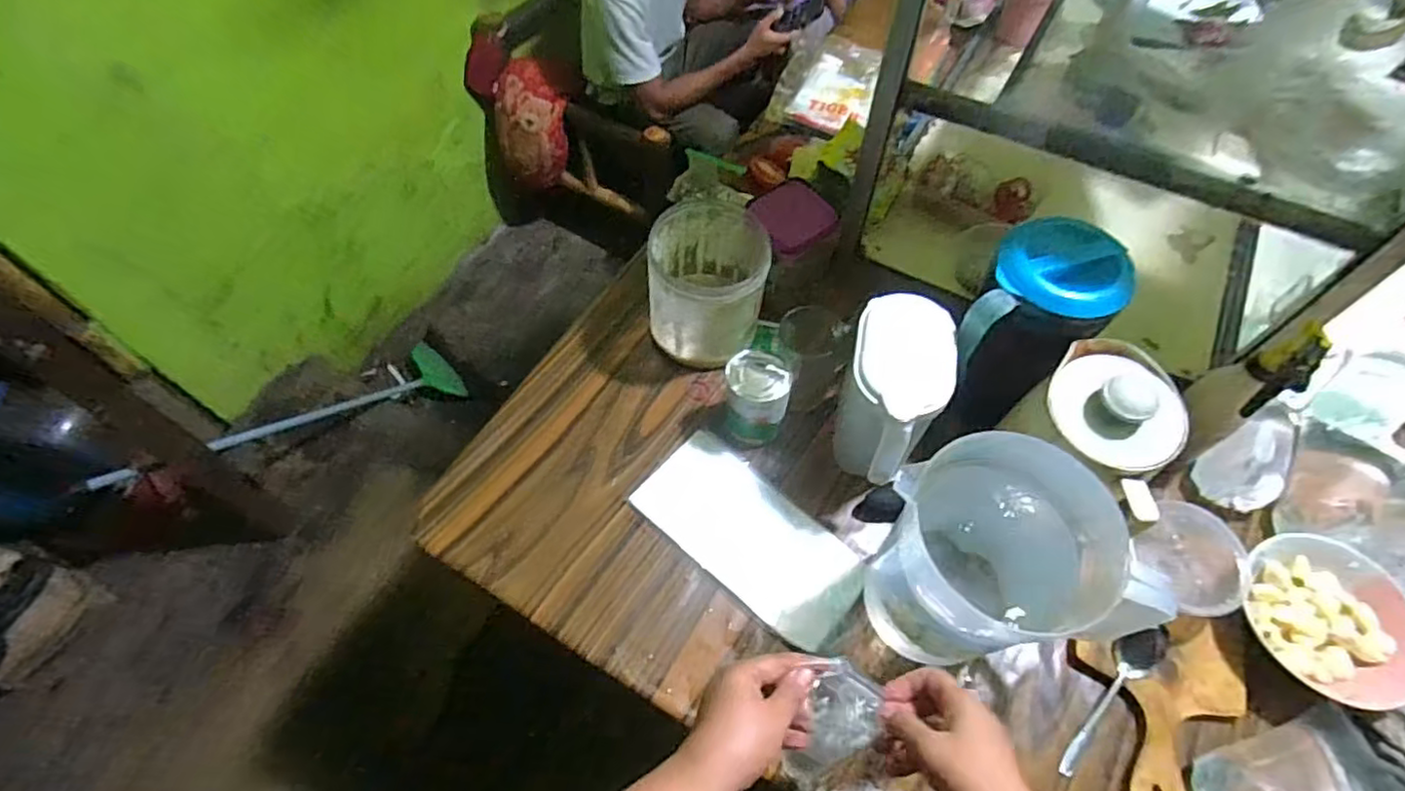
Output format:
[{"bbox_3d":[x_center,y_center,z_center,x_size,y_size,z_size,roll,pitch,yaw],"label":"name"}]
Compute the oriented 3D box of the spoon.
[{"bbox_3d":[0.402,0.298,0.636,0.032,0.032,0.171,36,81,22],"label":"spoon"}]

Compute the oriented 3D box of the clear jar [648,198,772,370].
[{"bbox_3d":[0.002,-0.137,0.834,0.134,0.163,0.153,0,57,1],"label":"clear jar"}]

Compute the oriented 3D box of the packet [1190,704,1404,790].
[{"bbox_3d":[0.544,0.353,0.583,0.187,0.046,0.091,-12,58,-6],"label":"packet"}]

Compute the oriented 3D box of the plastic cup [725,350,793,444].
[{"bbox_3d":[0.065,0.007,0.772,0.076,0.100,0.075,0,57,1],"label":"plastic cup"}]

